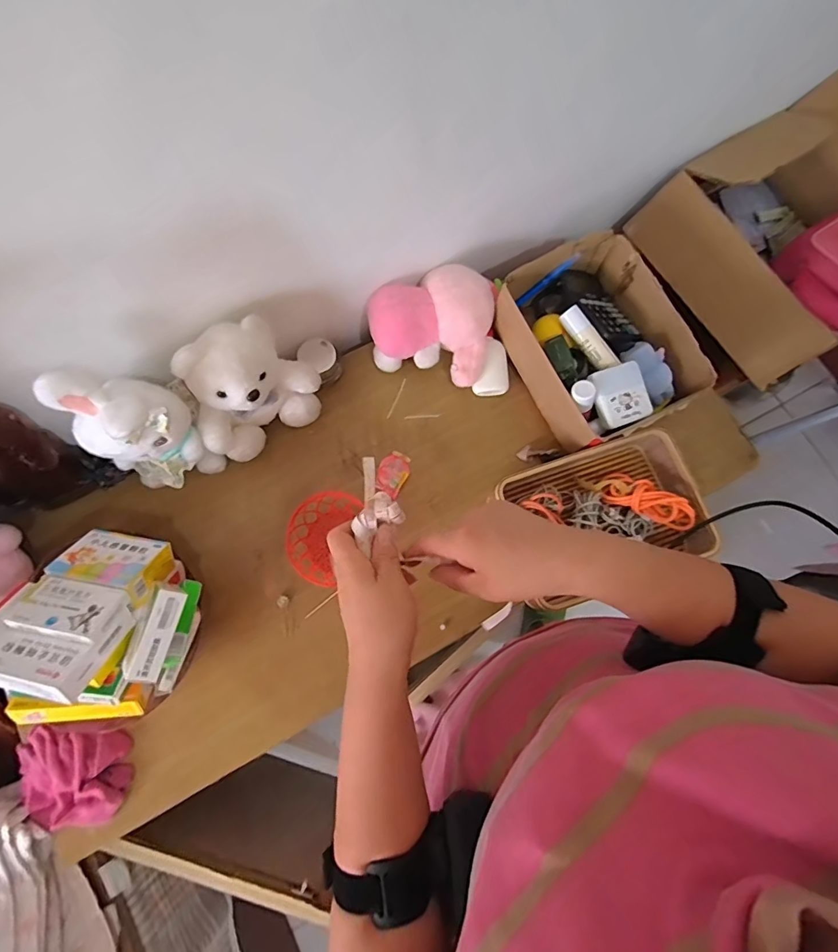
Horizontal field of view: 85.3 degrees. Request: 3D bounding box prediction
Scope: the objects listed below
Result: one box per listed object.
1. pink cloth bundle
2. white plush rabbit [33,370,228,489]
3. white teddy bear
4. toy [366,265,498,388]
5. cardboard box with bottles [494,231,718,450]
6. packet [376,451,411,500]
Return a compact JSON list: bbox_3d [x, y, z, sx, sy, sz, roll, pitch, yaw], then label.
[{"bbox_3d":[-0.474,0.408,0.621,0.138,0.033,0.126,-6,77,-2],"label":"pink cloth bundle"},{"bbox_3d":[-0.369,-0.058,0.604,0.127,0.234,0.100,-28,78,-7],"label":"white plush rabbit"},{"bbox_3d":[-0.241,-0.119,0.662,0.185,0.196,0.101,-34,79,-8],"label":"white teddy bear"},{"bbox_3d":[0.021,-0.257,0.751,0.199,0.102,0.172,12,76,2],"label":"toy"},{"bbox_3d":[0.279,-0.211,0.733,0.227,0.111,0.304,-26,78,-7],"label":"cardboard box with bottles"},{"bbox_3d":[-0.044,-0.005,0.745,0.050,0.010,0.069,27,78,6],"label":"packet"}]

